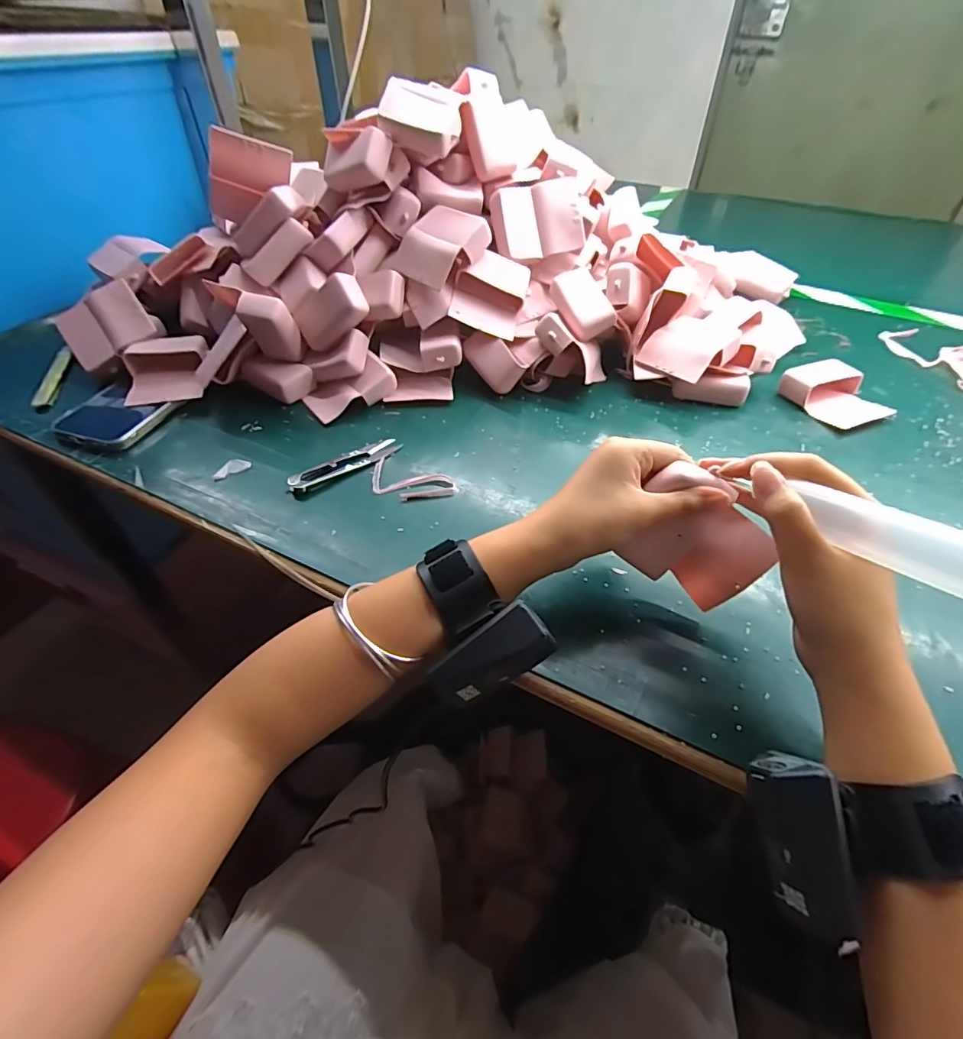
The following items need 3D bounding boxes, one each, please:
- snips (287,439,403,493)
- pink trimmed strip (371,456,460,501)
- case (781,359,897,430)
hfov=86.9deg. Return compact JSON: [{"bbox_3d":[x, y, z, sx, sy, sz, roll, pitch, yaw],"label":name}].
[{"bbox_3d":[-0.119,-0.050,0.451,0.107,0.011,0.023,-31,54,-26],"label":"snips"},{"bbox_3d":[-0.062,-0.031,0.437,0.079,0.005,0.040,18,49,16],"label":"pink trimmed strip"},{"bbox_3d":[0.362,-0.129,0.519,0.070,0.030,0.083,-19,50,-18],"label":"case"}]

